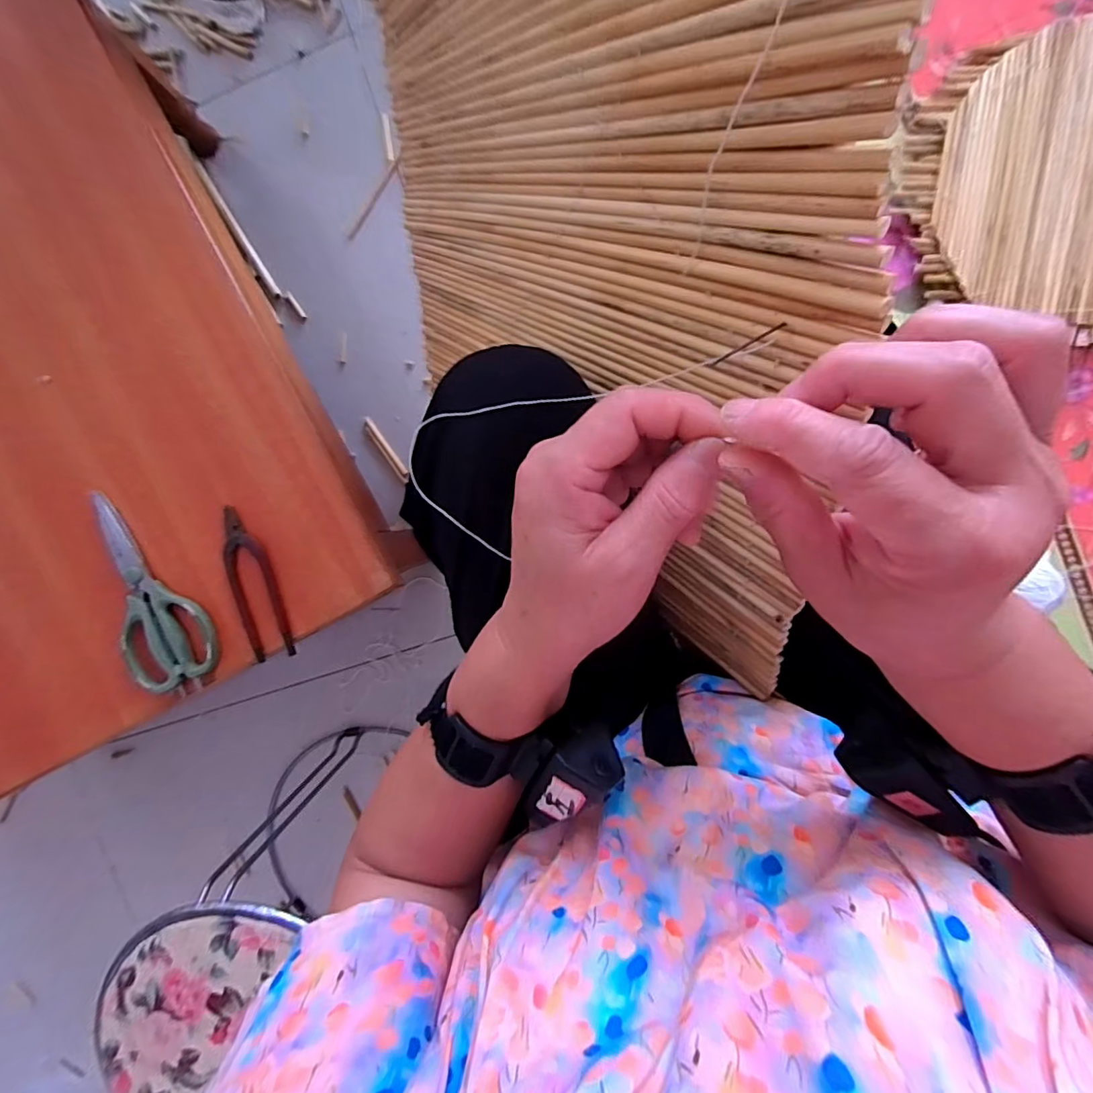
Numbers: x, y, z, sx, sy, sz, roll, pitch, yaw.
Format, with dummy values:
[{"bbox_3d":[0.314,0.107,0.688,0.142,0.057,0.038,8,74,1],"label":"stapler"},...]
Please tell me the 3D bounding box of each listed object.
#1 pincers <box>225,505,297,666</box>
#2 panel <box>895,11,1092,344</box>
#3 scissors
[{"bbox_3d":[-0.301,0.040,0.526,0.050,0.009,0.157,-15,93,7],"label":"pincers"},{"bbox_3d":[0.634,-0.416,0.597,0.410,0.026,0.339,-2,94,7],"label":"panel"},{"bbox_3d":[-0.423,0.053,0.536,0.097,0.013,0.220,-33,91,7],"label":"scissors"}]

